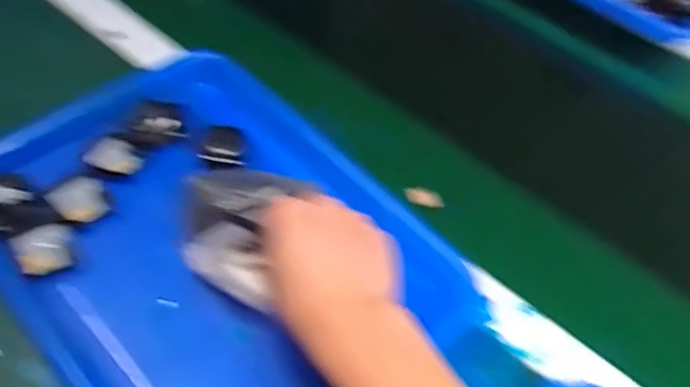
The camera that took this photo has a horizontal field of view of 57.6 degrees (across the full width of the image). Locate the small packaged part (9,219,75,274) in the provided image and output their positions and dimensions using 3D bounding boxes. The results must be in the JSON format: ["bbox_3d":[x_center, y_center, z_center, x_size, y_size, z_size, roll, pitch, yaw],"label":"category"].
[{"bbox_3d":[-0.215,0.038,0.448,0.038,0.010,0.041,-14,54,-14],"label":"small packaged part"}]

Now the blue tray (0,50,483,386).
[{"bbox_3d":[-0.097,0.032,0.460,0.267,0.031,0.347,-37,62,-28],"label":"blue tray"}]

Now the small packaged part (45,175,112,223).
[{"bbox_3d":[-0.200,0.003,0.476,0.044,0.010,0.039,32,56,20],"label":"small packaged part"}]

